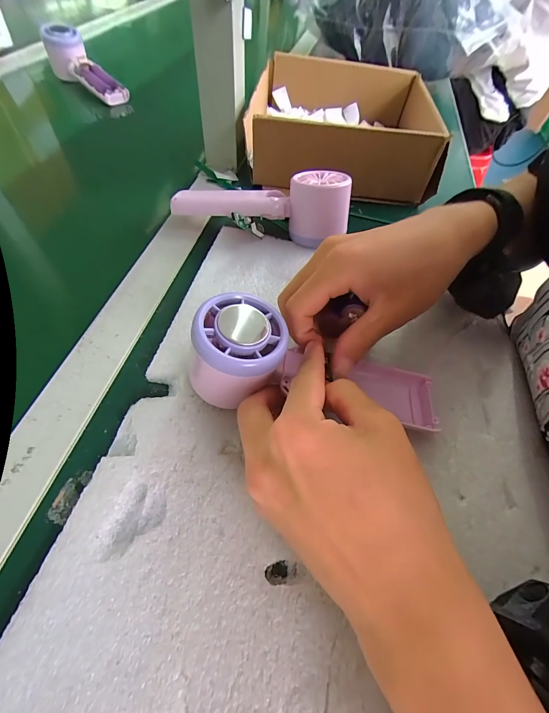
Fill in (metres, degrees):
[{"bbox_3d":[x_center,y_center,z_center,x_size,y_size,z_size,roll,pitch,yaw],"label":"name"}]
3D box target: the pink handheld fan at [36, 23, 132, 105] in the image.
[{"bbox_3d":[-0.290,-0.441,0.495,0.149,0.058,0.044,44,63,7],"label":"pink handheld fan"}]

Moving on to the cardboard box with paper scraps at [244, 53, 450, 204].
[{"bbox_3d":[0.098,-0.294,0.403,0.237,0.068,0.232,8,56,3],"label":"cardboard box with paper scraps"}]

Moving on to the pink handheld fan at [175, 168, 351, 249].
[{"bbox_3d":[-0.012,-0.147,0.304,0.164,0.053,0.056,8,56,3],"label":"pink handheld fan"}]

